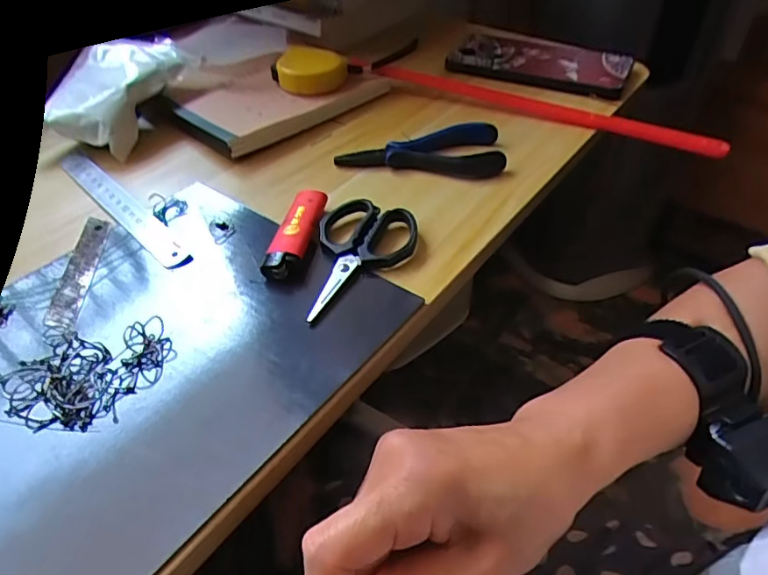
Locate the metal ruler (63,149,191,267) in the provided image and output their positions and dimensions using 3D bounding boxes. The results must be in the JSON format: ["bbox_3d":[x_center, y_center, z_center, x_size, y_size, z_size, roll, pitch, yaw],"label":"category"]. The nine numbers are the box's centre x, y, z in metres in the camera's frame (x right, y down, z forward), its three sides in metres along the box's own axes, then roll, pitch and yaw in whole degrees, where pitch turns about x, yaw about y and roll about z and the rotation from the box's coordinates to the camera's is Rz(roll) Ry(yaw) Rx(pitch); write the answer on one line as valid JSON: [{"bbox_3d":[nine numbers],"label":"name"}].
[{"bbox_3d":[-0.183,-0.056,0.364,0.167,0.004,0.021,34,61,30],"label":"metal ruler"}]

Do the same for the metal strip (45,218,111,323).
[{"bbox_3d":[-0.182,-0.013,0.320,0.020,0.004,0.094,-8,43,-5],"label":"metal strip"}]

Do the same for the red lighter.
[{"bbox_3d":[-0.055,-0.033,0.328,0.023,0.015,0.073,5,44,9],"label":"red lighter"}]

